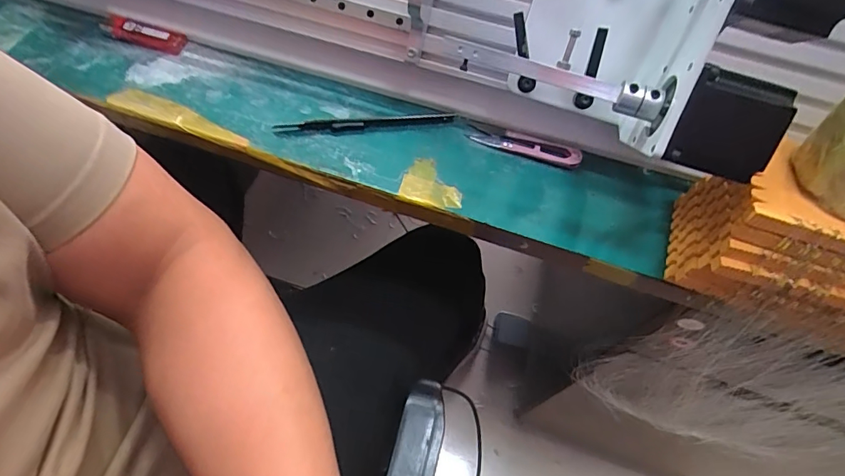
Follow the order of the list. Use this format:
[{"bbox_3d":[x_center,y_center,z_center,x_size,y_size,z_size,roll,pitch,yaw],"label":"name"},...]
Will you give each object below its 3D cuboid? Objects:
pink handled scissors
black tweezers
[{"bbox_3d":[0.091,-0.083,0.422,0.101,0.012,0.018,17,62,5],"label":"pink handled scissors"},{"bbox_3d":[-0.050,-0.103,0.422,0.160,0.009,0.015,-9,63,-9],"label":"black tweezers"}]

